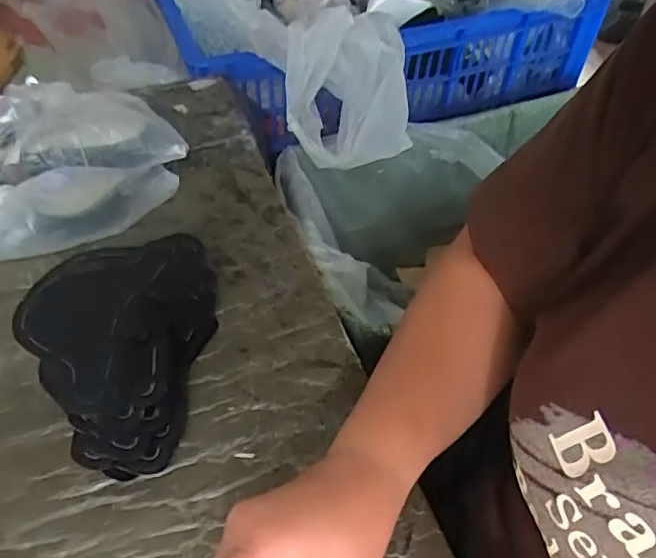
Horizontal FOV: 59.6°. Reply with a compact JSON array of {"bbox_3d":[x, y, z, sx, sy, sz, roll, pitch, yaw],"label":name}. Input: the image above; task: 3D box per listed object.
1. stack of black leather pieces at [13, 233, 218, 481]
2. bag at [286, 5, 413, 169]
[{"bbox_3d":[-0.155,0.045,0.415,0.116,0.079,0.166,5,48,3],"label":"stack of black leather pieces"},{"bbox_3d":[0.024,-0.245,0.702,0.145,0.116,0.188,0,48,-1],"label":"bag"}]

